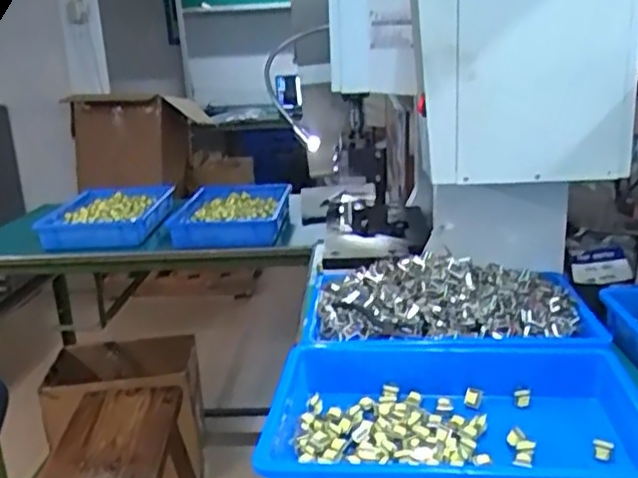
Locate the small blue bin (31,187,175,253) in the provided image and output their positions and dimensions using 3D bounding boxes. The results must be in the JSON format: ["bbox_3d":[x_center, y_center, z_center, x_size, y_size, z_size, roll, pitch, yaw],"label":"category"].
[{"bbox_3d":[-0.511,-0.057,1.664,0.272,0.065,0.336,-4,16,-3],"label":"small blue bin"}]

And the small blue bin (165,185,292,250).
[{"bbox_3d":[-0.216,-0.060,1.652,0.261,0.073,0.346,-2,16,4],"label":"small blue bin"}]

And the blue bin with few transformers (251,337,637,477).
[{"bbox_3d":[0.141,0.190,0.696,0.382,0.067,0.269,0,16,12],"label":"blue bin with few transformers"}]

